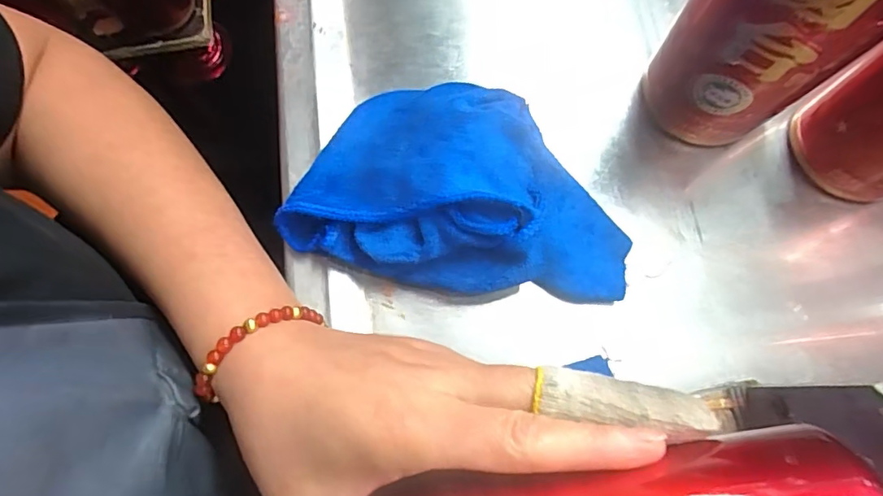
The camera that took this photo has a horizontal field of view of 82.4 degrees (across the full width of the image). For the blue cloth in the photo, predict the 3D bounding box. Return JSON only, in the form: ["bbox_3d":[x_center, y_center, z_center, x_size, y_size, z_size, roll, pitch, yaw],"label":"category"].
[{"bbox_3d":[0.014,-0.034,0.263,0.178,0.048,0.105,11,75,4],"label":"blue cloth"}]

